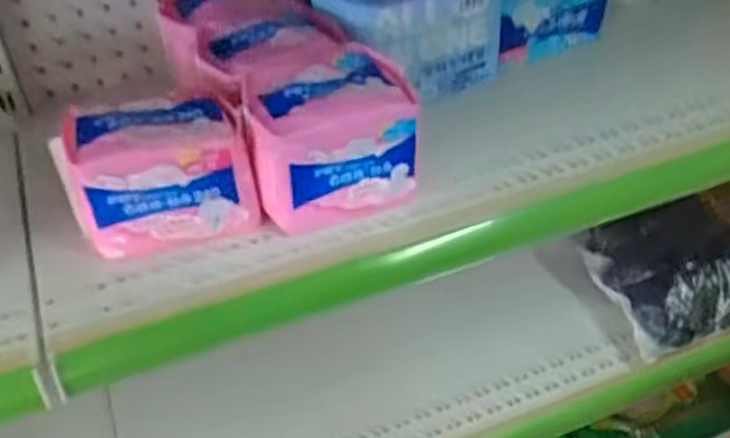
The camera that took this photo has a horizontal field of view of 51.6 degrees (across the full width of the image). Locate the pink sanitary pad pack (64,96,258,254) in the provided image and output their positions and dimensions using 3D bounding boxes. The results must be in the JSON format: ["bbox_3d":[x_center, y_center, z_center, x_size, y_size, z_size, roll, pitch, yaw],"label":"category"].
[{"bbox_3d":[-0.151,-0.039,0.559,0.117,0.086,0.083,-13,43,-12],"label":"pink sanitary pad pack"}]

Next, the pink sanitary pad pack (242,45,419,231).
[{"bbox_3d":[-0.029,-0.065,0.584,0.119,0.092,0.093,-12,43,-11],"label":"pink sanitary pad pack"}]

